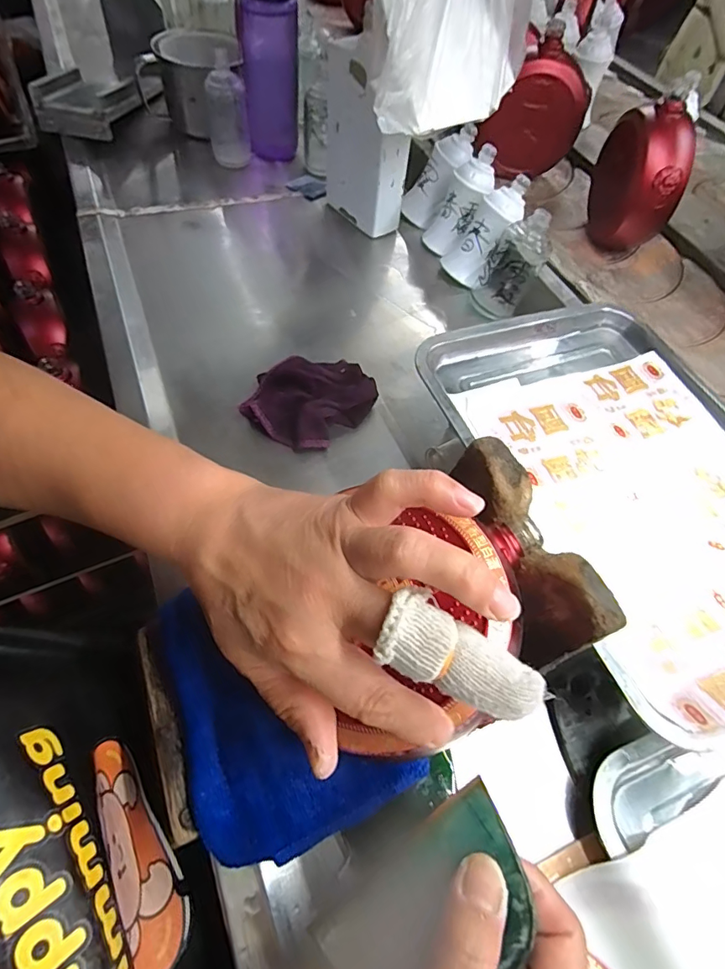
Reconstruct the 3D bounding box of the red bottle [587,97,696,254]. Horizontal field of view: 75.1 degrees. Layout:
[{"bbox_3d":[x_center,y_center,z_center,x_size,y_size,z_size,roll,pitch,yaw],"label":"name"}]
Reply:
[{"bbox_3d":[0.322,-0.355,0.553,0.058,0.139,0.119,2,59,-2],"label":"red bottle"}]

